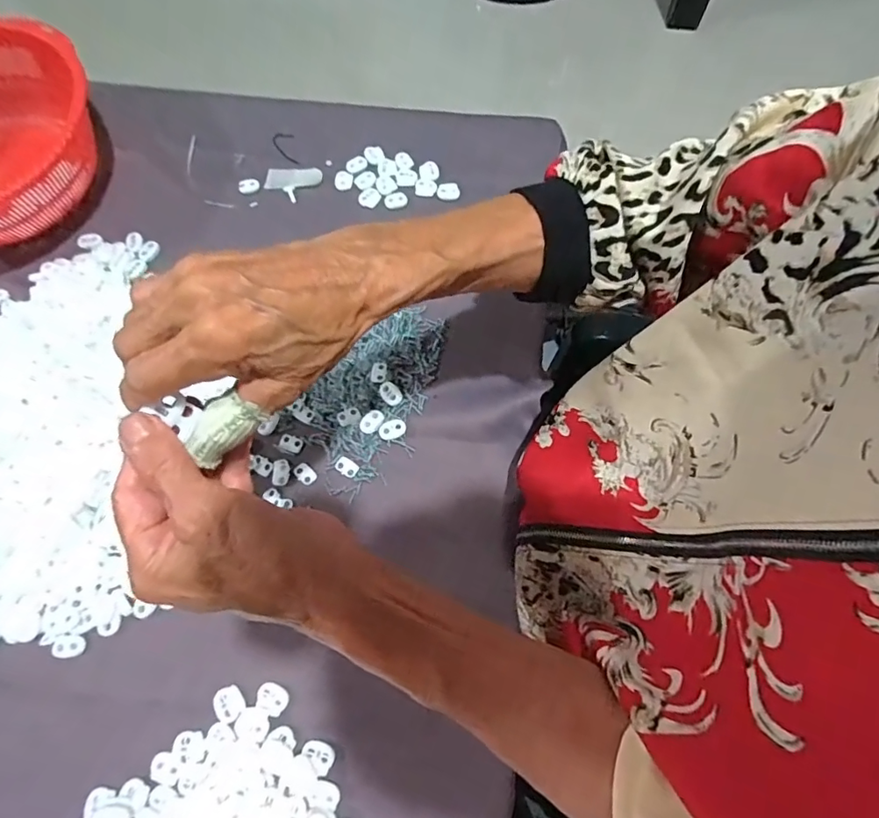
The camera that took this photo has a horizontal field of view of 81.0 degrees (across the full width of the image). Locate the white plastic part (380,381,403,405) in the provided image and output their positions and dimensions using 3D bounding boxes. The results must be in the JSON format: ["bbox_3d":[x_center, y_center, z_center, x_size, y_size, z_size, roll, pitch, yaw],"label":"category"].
[{"bbox_3d":[-0.042,-0.013,0.438,0.015,0.007,0.021,-38,73,-13],"label":"white plastic part"}]

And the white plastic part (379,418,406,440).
[{"bbox_3d":[-0.039,0.017,0.428,0.023,0.004,0.015,-23,70,-8],"label":"white plastic part"}]

